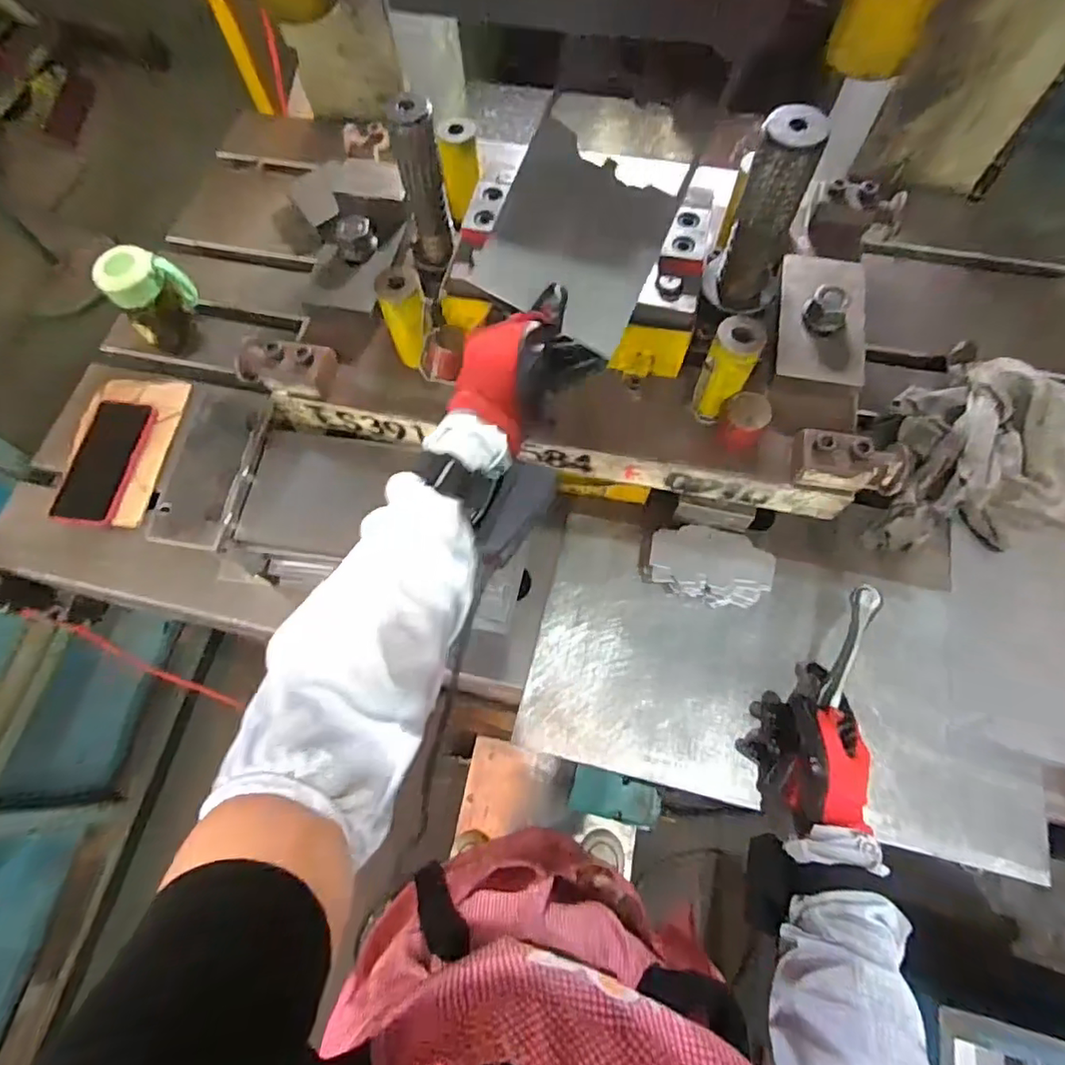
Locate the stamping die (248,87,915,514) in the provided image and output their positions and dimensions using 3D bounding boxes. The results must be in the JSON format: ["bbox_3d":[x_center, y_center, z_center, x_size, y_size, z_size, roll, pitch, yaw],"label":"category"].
[{"bbox_3d":[0.044,-0.255,0.547,0.611,0.248,0.331,10,68,6],"label":"stamping die"}]

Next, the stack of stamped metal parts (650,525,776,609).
[{"bbox_3d":[0.187,0.037,0.613,0.126,0.048,0.074,11,68,7],"label":"stack of stamped metal parts"}]

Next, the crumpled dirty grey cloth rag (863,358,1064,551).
[{"bbox_3d":[0.489,-0.086,0.634,0.231,0.078,0.195,-1,67,2],"label":"crumpled dirty grey cloth rag"}]

